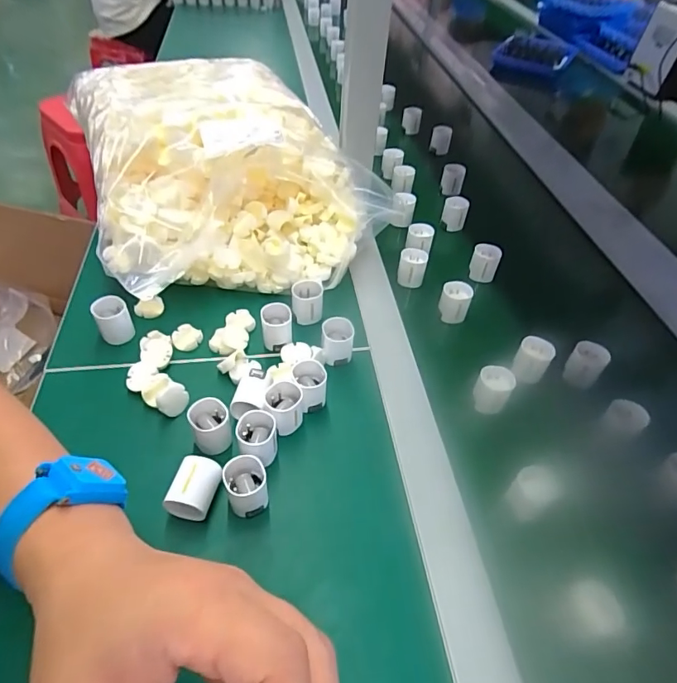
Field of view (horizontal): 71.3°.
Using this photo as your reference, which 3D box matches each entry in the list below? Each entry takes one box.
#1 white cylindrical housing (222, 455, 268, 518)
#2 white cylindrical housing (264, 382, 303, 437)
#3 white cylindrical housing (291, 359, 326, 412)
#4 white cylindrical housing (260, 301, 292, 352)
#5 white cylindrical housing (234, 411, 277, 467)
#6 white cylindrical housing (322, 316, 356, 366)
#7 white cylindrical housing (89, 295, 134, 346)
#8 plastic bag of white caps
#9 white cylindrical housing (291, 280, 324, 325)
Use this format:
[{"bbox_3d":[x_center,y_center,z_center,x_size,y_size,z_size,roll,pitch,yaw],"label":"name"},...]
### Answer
[{"bbox_3d":[-0.066,0.106,0.338,0.028,0.038,0.032,-6,51,-8],"label":"white cylindrical housing"},{"bbox_3d":[-0.044,0.057,0.386,0.029,0.039,0.031,2,50,-2],"label":"white cylindrical housing"},{"bbox_3d":[-0.025,0.041,0.401,0.027,0.039,0.033,1,50,-3],"label":"white cylindrical housing"},{"bbox_3d":[-0.058,-0.013,0.442,0.027,0.032,0.030,-7,51,-9],"label":"white cylindrical housing"},{"bbox_3d":[-0.062,0.077,0.366,0.028,0.039,0.035,0,50,-3],"label":"white cylindrical housing"},{"bbox_3d":[-0.001,0.003,0.436,0.028,0.040,0.030,2,50,-2],"label":"white cylindrical housing"},{"bbox_3d":[-0.208,-0.019,0.438,0.028,0.036,0.026,-26,57,-23],"label":"white cylindrical housing"},{"bbox_3d":[-0.151,-0.208,0.545,0.272,0.139,0.384,-23,56,-21],"label":"plastic bag of white caps"},{"bbox_3d":[-0.031,-0.039,0.468,0.030,0.030,0.031,-1,50,-4],"label":"white cylindrical housing"}]

